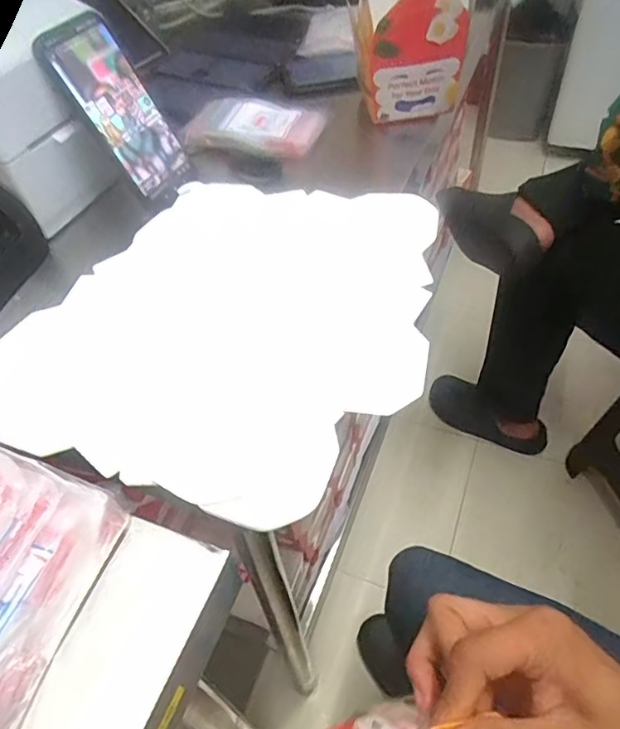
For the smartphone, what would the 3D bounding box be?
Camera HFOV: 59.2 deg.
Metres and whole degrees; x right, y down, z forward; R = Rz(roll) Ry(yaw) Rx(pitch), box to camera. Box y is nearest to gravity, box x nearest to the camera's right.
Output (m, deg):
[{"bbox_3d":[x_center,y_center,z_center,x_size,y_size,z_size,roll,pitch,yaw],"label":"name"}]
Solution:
[{"bbox_3d":[-0.170,-0.231,0.493,0.009,0.152,0.081,-2,47,39],"label":"smartphone"}]

